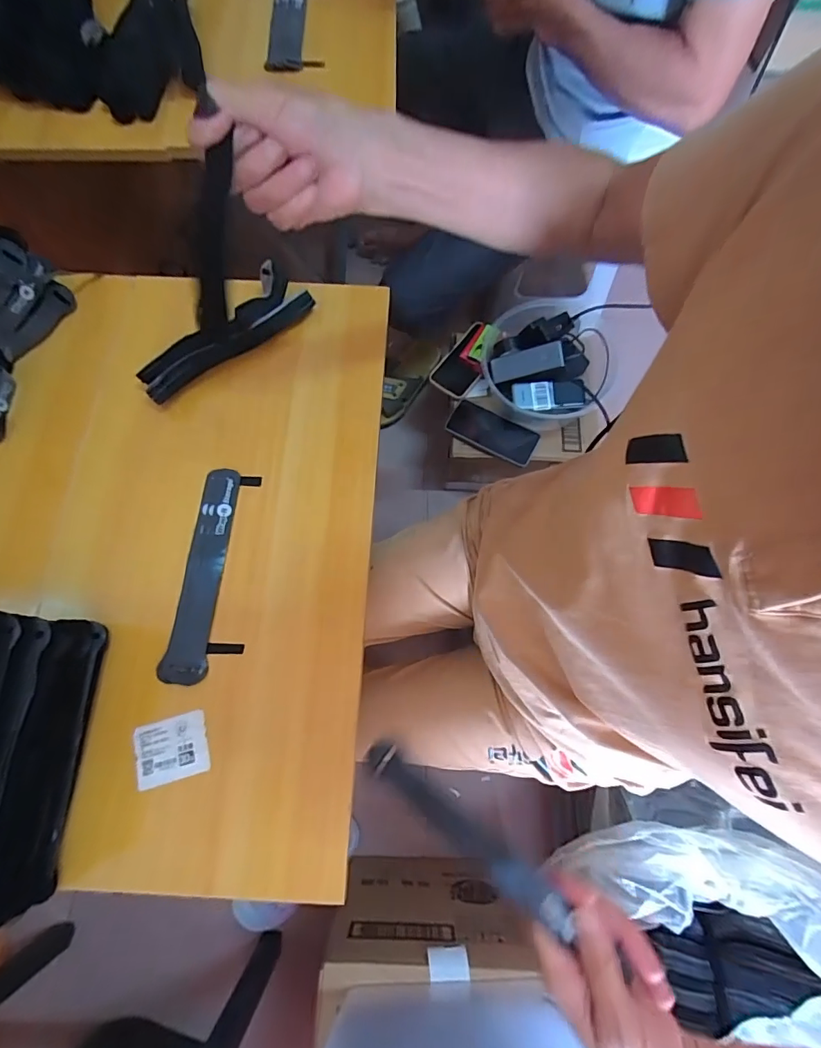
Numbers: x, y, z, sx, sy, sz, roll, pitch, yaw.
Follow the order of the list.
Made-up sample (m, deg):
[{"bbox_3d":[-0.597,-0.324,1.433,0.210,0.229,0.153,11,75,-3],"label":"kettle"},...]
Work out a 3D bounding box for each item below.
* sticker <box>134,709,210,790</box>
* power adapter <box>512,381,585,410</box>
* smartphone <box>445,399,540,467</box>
[{"bbox_3d":[-0.199,0.187,0.372,0.058,0.004,0.049,-15,74,-6],"label":"sticker"},{"bbox_3d":[0.245,-0.229,0.796,0.123,0.030,0.049,1,104,3],"label":"power adapter"},{"bbox_3d":[0.150,-0.169,0.816,0.161,0.016,0.080,29,75,7],"label":"smartphone"}]

